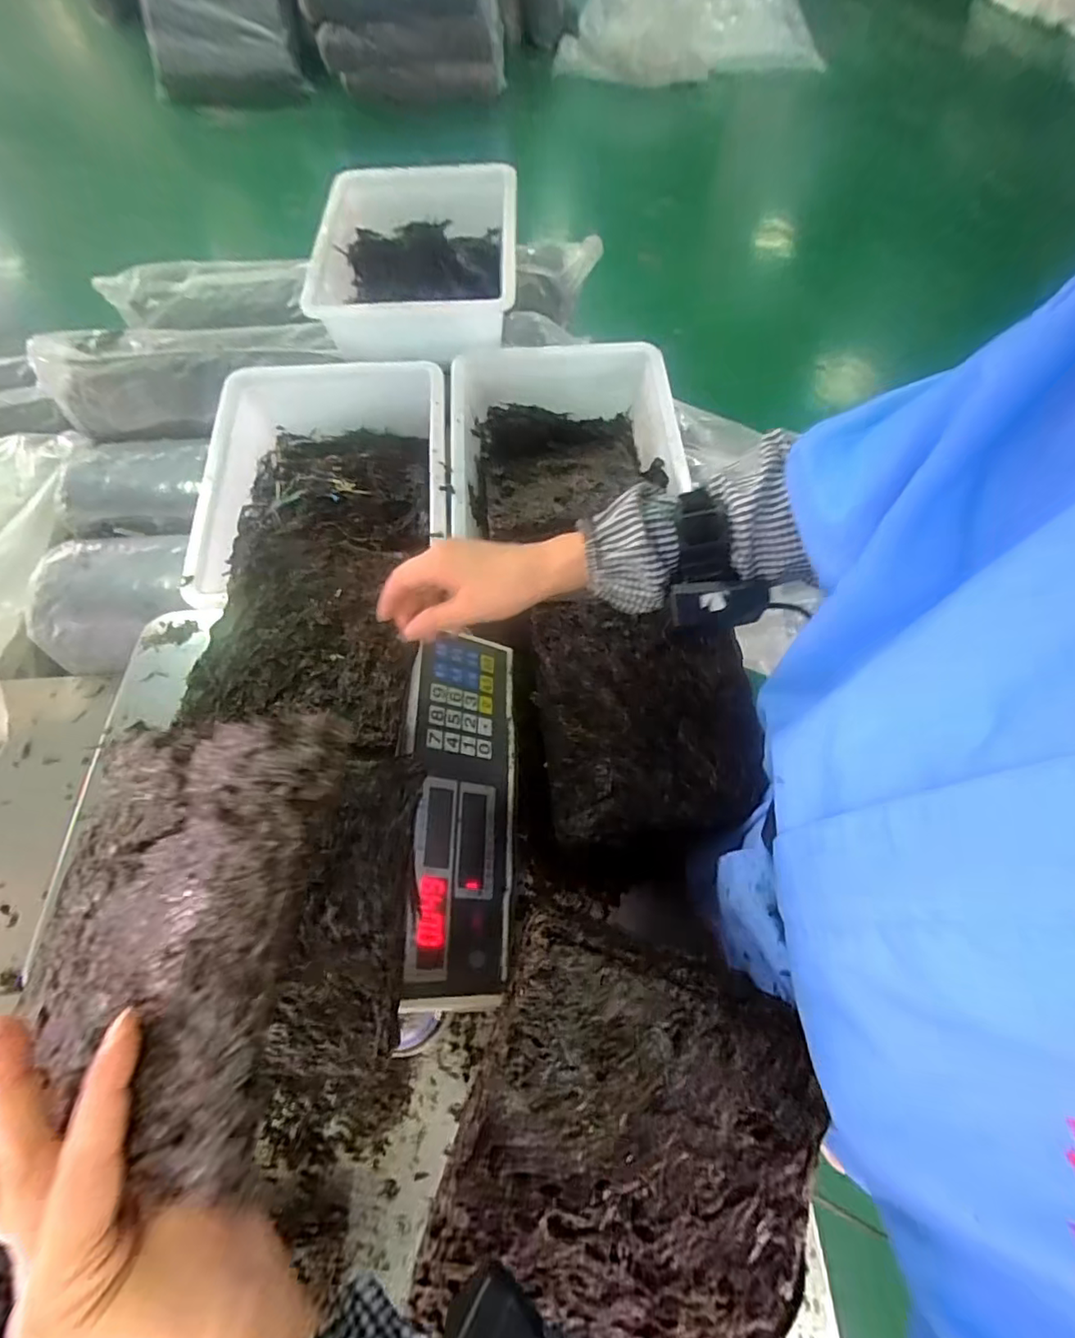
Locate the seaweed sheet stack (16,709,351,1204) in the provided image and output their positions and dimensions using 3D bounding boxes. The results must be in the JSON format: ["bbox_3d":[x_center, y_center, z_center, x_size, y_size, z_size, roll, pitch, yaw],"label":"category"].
[{"bbox_3d":[-0.168,0.105,0.252,0.146,0.017,0.172,-7,63,18],"label":"seaweed sheet stack"}]

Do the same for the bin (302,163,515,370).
[{"bbox_3d":[-0.177,-0.612,0.865,0.285,0.112,0.378,2,63,0],"label":"bin"}]

